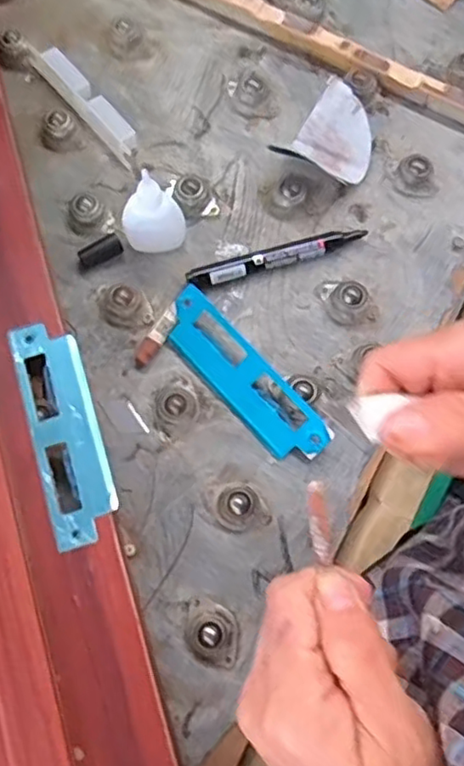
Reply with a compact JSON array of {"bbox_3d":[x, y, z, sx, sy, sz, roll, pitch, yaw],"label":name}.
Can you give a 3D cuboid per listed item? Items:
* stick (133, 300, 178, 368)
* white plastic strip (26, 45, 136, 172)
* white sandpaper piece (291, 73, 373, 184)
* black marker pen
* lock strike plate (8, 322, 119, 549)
[{"bbox_3d":[-0.052,-0.032,0.444,0.014,0.014,0.047,33,75,8],"label":"stick"},{"bbox_3d":[-0.114,-0.220,0.494,0.020,0.018,0.125,-39,79,-12],"label":"white plastic strip"},{"bbox_3d":[0.085,-0.190,0.487,0.059,0.005,0.057,37,104,5],"label":"white sandpaper piece"},{"bbox_3d":[0.034,-0.091,0.463,0.132,0.015,0.017,-17,75,-7],"label":"black marker pen"},{"bbox_3d":[-0.103,0.028,0.393,0.040,0.007,0.141,-17,75,-7],"label":"lock strike plate"}]

